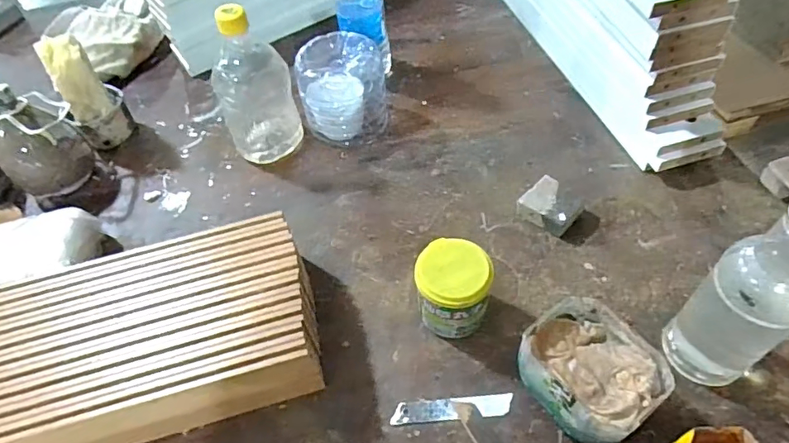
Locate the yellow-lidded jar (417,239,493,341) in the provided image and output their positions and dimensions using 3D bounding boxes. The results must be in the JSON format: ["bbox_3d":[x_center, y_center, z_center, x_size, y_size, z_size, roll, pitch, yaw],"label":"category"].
[{"bbox_3d":[0.053,0.060,0.465,0.064,0.062,0.067,-2,58,2],"label":"yellow-lidded jar"}]

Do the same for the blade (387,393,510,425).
[{"bbox_3d":[0.050,0.161,0.444,0.102,0.004,0.019,-6,54,2],"label":"blade"}]

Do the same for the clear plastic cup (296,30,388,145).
[{"bbox_3d":[-0.062,-0.164,0.637,0.099,0.097,0.090,-2,58,2],"label":"clear plastic cup"}]

